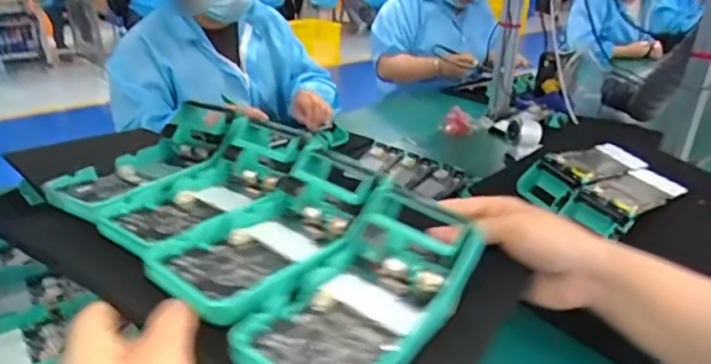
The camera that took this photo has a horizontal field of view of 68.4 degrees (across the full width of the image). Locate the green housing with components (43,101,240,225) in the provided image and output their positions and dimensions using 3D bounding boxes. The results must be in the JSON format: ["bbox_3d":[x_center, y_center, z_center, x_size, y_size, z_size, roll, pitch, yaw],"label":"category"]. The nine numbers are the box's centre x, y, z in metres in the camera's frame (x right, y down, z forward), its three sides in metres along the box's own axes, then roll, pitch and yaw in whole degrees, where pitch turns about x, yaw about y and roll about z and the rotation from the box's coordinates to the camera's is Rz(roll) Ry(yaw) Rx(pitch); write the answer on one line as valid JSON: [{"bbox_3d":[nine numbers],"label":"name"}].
[{"bbox_3d":[-0.180,-0.024,0.457,0.084,0.050,0.167,8,24,35],"label":"green housing with components"}]

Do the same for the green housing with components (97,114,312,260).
[{"bbox_3d":[-0.117,0.000,0.413,0.084,0.054,0.171,7,23,33],"label":"green housing with components"}]

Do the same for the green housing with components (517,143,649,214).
[{"bbox_3d":[0.315,-0.007,0.725,0.161,0.064,0.078,-12,40,-23],"label":"green housing with components"}]

